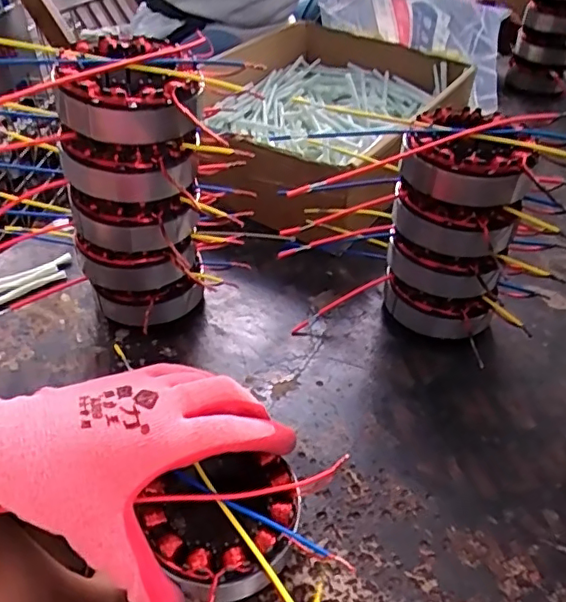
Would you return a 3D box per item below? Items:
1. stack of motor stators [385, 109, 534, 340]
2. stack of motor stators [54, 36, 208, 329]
[{"bbox_3d":[0.123,-0.049,0.416,0.087,0.161,0.077,14,43,13],"label":"stack of motor stators"},{"bbox_3d":[-0.100,-0.068,0.399,0.091,0.198,0.079,-6,43,-9],"label":"stack of motor stators"}]

